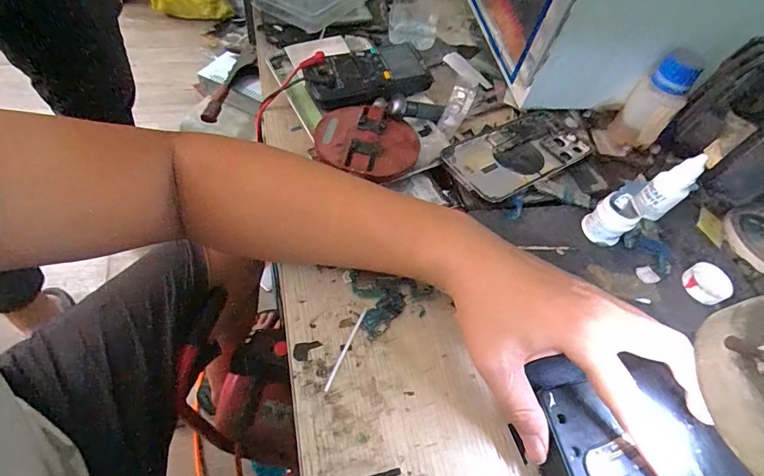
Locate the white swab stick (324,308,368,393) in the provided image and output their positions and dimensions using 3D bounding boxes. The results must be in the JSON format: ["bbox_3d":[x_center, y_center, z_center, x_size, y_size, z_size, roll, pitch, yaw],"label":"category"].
[{"bbox_3d":[-0.027,0.082,0.322,0.004,0.004,0.069,24,57,6],"label":"white swab stick"}]

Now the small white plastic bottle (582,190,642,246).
[{"bbox_3d":[0.200,-0.017,0.373,0.034,0.036,0.032,42,60,17],"label":"small white plastic bottle"}]

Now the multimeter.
[{"bbox_3d":[-0.015,-0.169,0.440,0.124,0.025,0.061,-14,61,-18],"label":"multimeter"}]

